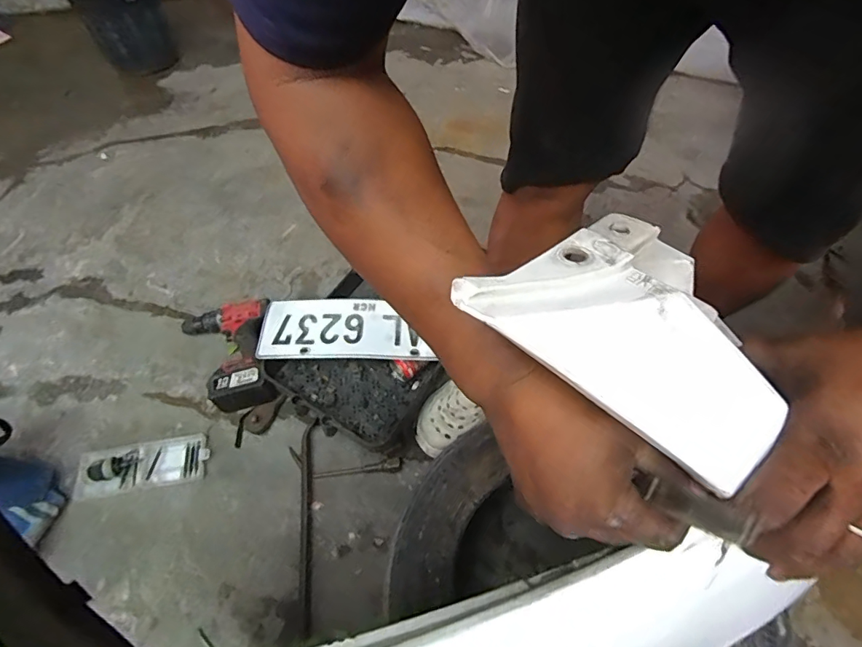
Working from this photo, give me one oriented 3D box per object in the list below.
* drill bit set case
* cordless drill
[{"bbox_3d":[-0.538,0.261,0.858,0.226,0.030,0.087,-10,59,-8],"label":"drill bit set case"},{"bbox_3d":[-0.406,0.057,0.963,0.186,0.080,0.256,-23,58,-10],"label":"cordless drill"}]

